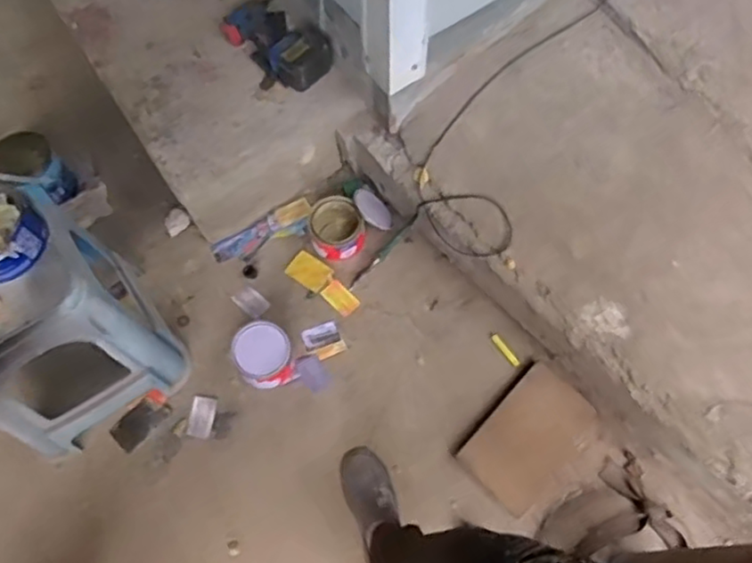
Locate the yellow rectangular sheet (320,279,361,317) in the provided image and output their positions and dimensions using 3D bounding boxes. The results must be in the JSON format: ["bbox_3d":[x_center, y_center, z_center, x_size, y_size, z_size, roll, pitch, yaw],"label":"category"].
[{"bbox_3d":[-0.084,0.039,1.586,0.055,0.005,0.089,-42,72,-14],"label":"yellow rectangular sheet"}]

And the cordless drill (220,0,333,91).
[{"bbox_3d":[-0.236,-0.562,1.541,0.176,0.100,0.286,-39,71,-14],"label":"cordless drill"}]

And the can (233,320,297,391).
[{"bbox_3d":[-0.250,0.168,1.480,0.119,0.112,0.130,-1,67,2],"label":"can"}]

